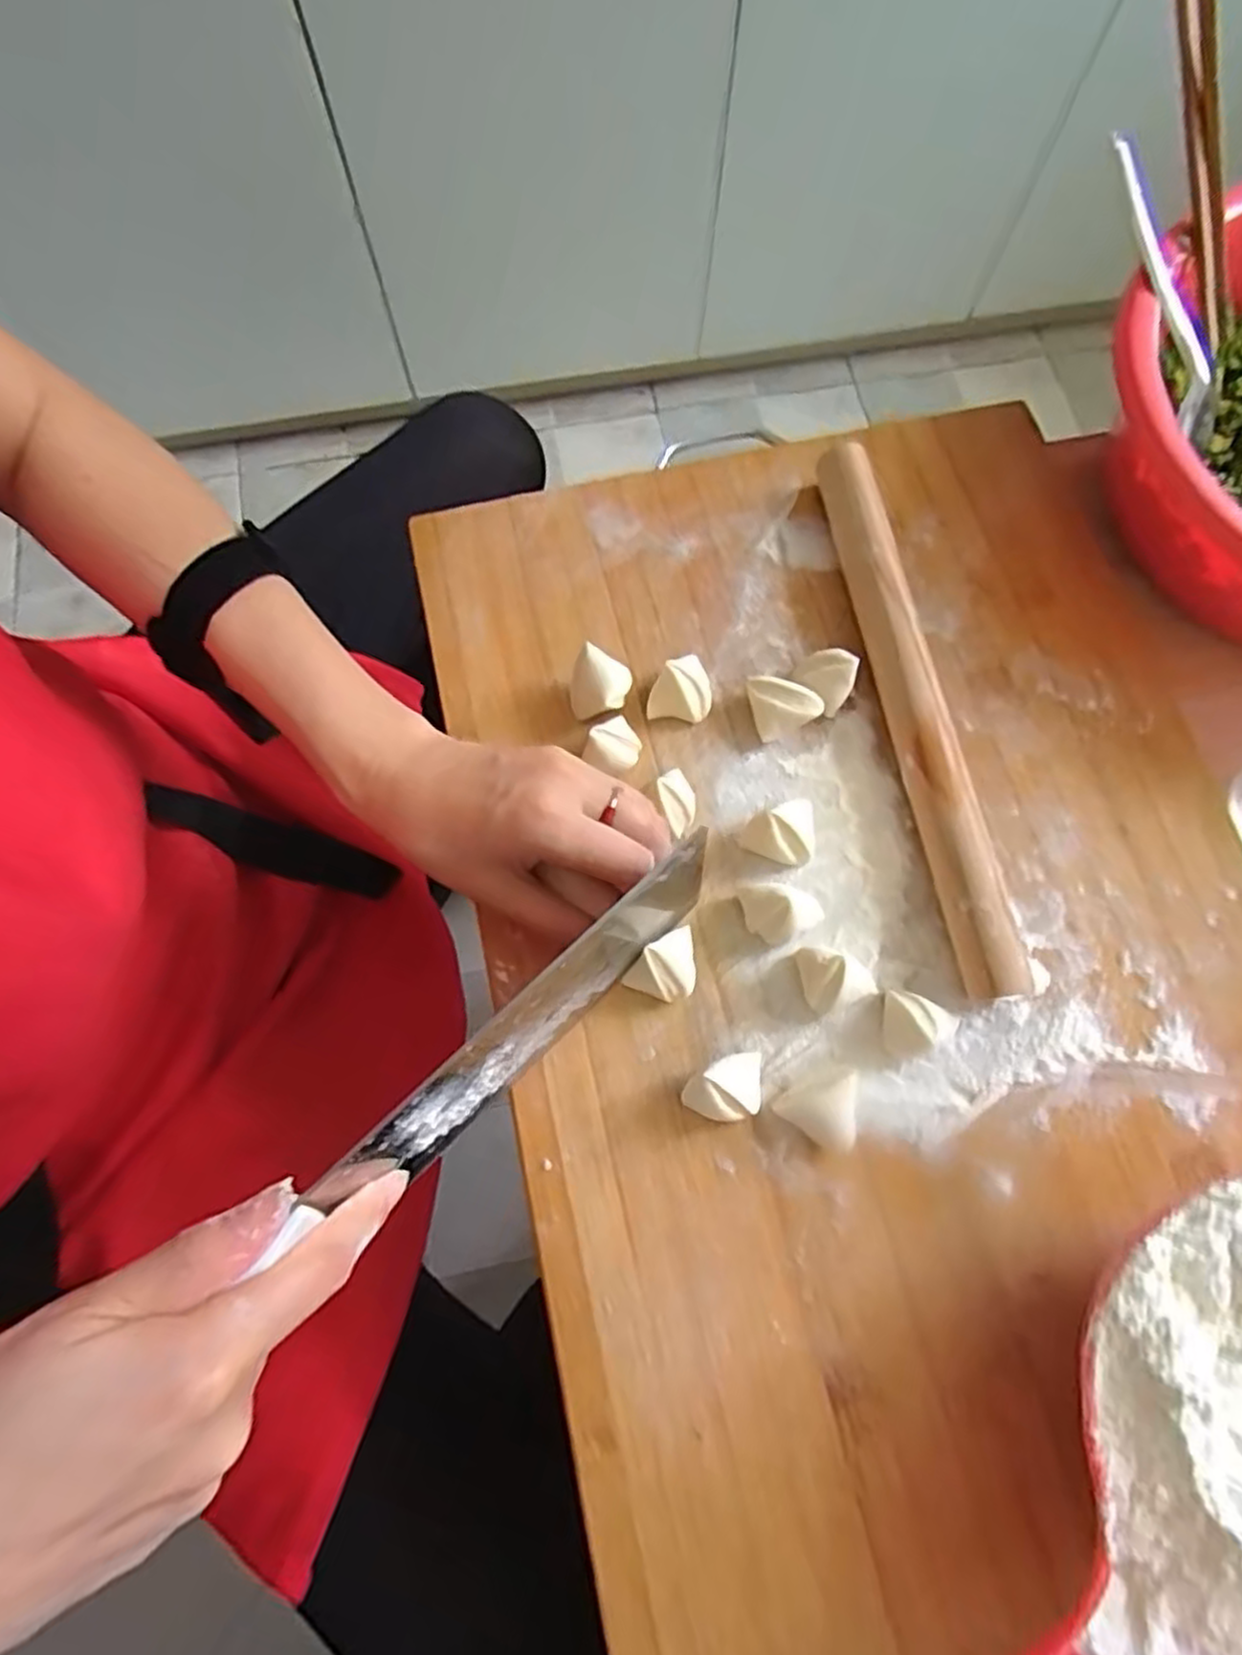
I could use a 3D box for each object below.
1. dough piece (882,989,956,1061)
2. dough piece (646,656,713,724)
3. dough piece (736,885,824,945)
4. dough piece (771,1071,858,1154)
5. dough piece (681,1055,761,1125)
[{"bbox_3d":[0.123,0.082,0.310,0.027,0.024,0.026,0,73,0],"label":"dough piece"},{"bbox_3d":[0.028,-0.067,0.357,0.029,0.022,0.030,6,73,2],"label":"dough piece"},{"bbox_3d":[0.067,0.037,0.323,0.035,0.023,0.022,14,73,4],"label":"dough piece"},{"bbox_3d":[0.078,0.113,0.305,0.029,0.016,0.028,6,73,2],"label":"dough piece"},{"bbox_3d":[0.041,0.104,0.304,0.031,0.023,0.025,0,73,0],"label":"dough piece"}]

